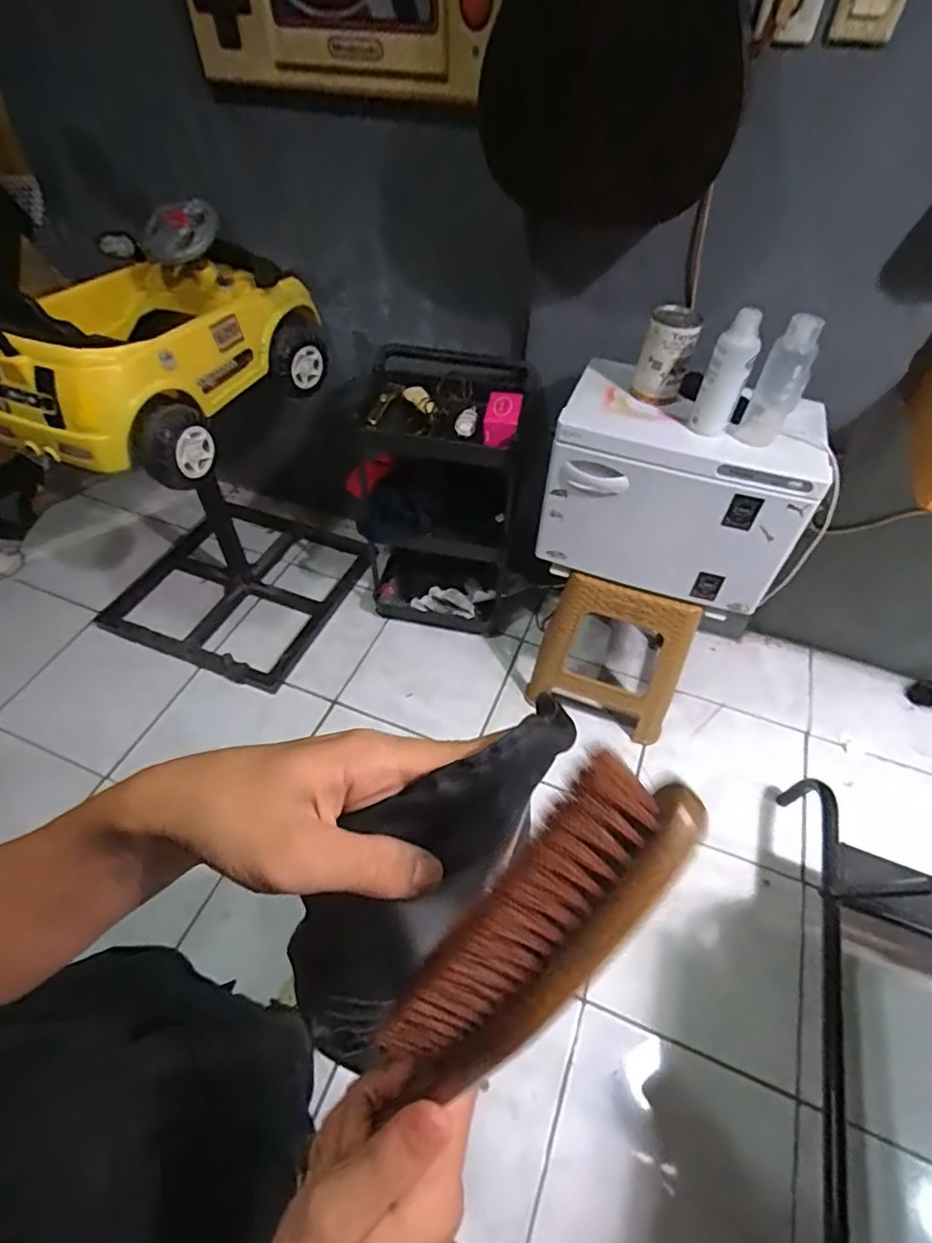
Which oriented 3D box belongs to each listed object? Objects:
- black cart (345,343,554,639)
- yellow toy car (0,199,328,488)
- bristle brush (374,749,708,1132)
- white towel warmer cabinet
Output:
[{"bbox_3d":[-0.038,-0.319,1.524,0.510,0.636,0.365,-1,52,-1],"label":"black cart"},{"bbox_3d":[-0.662,-0.577,1.194,0.460,0.282,0.640,16,53,12],"label":"yellow toy car"},{"bbox_3d":[0.016,0.112,0.186,0.038,0.154,0.028,42,20,27],"label":"bristle brush"},{"bbox_3d":[0.408,-0.268,1.140,0.455,0.302,0.275,16,53,12],"label":"white towel warmer cabinet"}]

